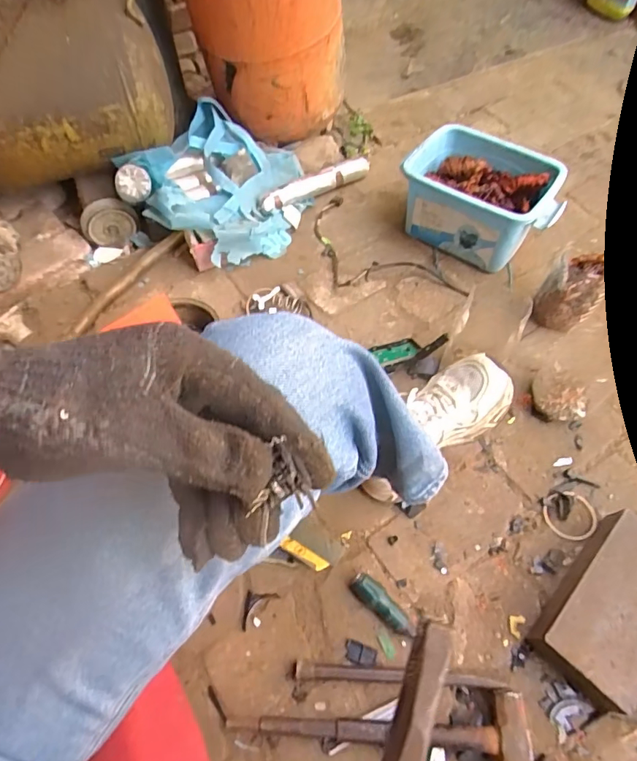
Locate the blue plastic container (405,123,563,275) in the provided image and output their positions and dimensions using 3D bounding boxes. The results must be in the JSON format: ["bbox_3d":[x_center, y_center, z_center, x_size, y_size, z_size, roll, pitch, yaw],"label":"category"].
[{"bbox_3d":[0.306,-0.337,0.923,0.288,0.152,0.158,31,65,17],"label":"blue plastic container"}]

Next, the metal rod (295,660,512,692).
[{"bbox_3d":[0.097,0.364,0.594,0.254,0.023,0.019,2,60,3],"label":"metal rod"}]

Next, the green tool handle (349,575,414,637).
[{"bbox_3d":[0.087,0.301,0.649,0.100,0.028,0.027,37,67,20],"label":"green tool handle"}]

